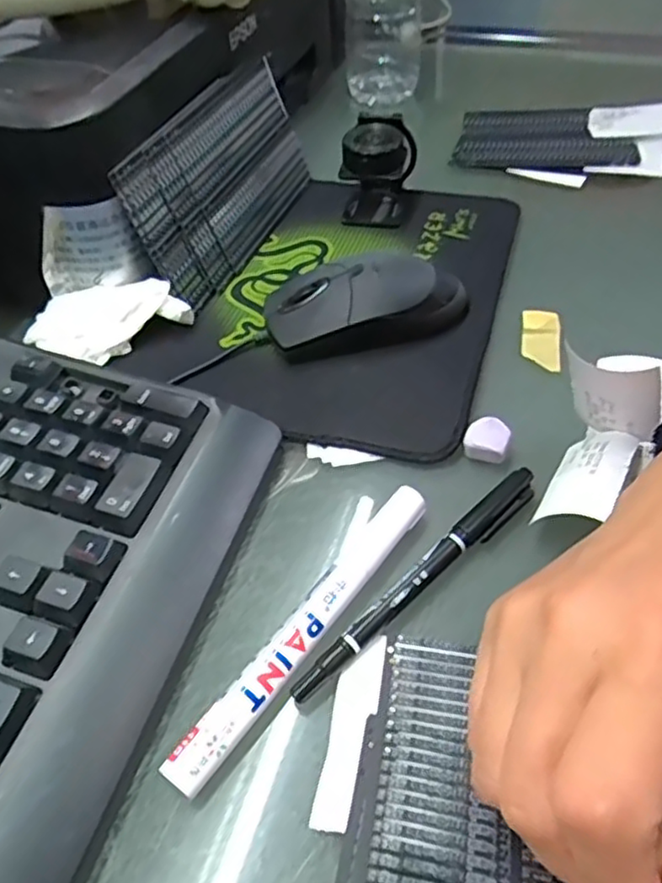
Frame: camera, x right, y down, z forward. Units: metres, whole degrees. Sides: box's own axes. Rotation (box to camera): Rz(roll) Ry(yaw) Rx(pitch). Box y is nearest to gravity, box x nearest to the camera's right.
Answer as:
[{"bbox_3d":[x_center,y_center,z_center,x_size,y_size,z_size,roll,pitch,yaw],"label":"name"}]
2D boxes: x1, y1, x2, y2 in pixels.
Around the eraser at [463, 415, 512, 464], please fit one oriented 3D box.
[{"bbox_3d":[0.073,-0.001,0.313,0.019,0.011,0.019,11,50,14],"label":"eraser"}]

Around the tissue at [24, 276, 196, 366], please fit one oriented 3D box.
[{"bbox_3d":[-0.125,-0.065,0.372,0.090,0.026,0.040,-13,50,3],"label":"tissue"}]

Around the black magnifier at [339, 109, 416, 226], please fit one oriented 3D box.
[{"bbox_3d":[0.033,-0.184,0.451,0.048,0.057,0.055,12,51,5],"label":"black magnifier"}]

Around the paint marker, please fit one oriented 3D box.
[{"bbox_3d":[-0.007,0.070,0.255,0.015,0.020,0.141,28,56,26],"label":"paint marker"}]

